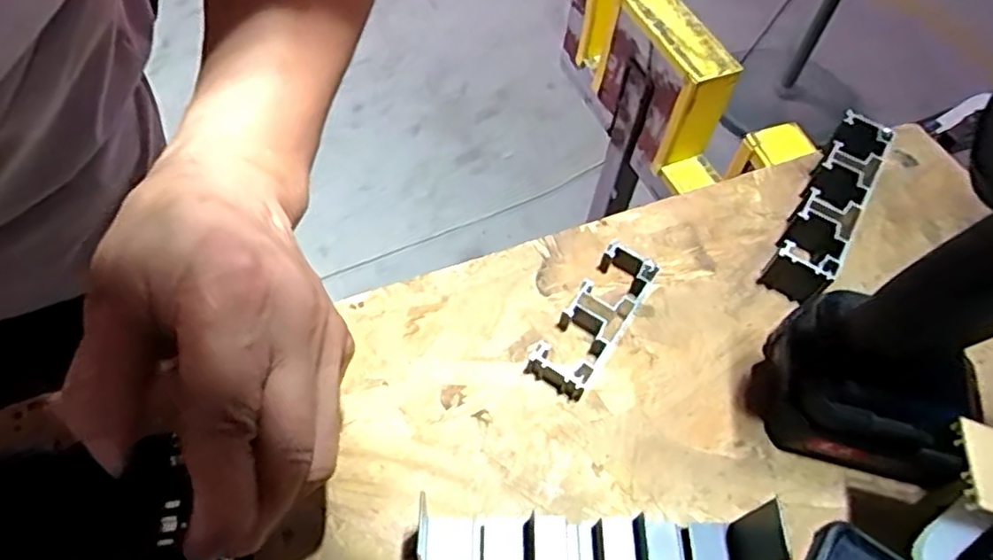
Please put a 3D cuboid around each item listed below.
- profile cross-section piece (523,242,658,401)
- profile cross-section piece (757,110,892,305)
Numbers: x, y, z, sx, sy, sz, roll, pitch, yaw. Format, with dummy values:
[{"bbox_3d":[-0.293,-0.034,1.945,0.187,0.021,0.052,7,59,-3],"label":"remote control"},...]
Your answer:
[{"bbox_3d":[0.053,0.020,0.348,0.031,0.019,0.090,31,60,15],"label":"profile cross-section piece"},{"bbox_3d":[0.201,-0.047,0.390,0.031,0.035,0.144,30,60,15],"label":"profile cross-section piece"}]

